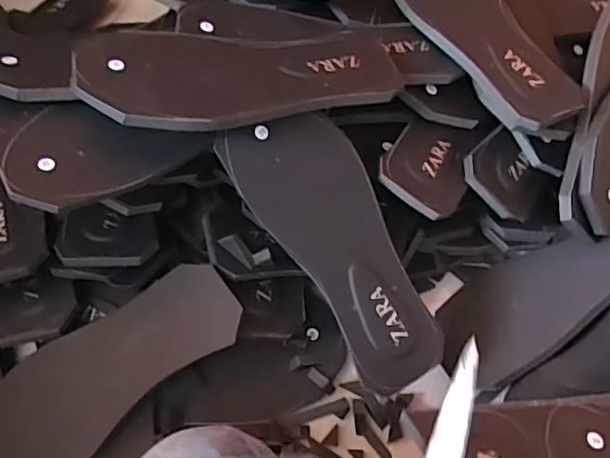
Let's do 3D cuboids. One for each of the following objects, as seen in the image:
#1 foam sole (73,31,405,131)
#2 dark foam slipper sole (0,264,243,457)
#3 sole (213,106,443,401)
[{"bbox_3d":[-0.043,-0.124,0.451,0.259,0.013,0.104,-7,61,-18],"label":"foam sole"},{"bbox_3d":[-0.172,0.121,0.457,0.257,0.010,0.099,-41,72,1],"label":"dark foam slipper sole"},{"bbox_3d":[0.031,0.011,0.447,0.097,0.011,0.233,-30,86,-13],"label":"sole"}]

